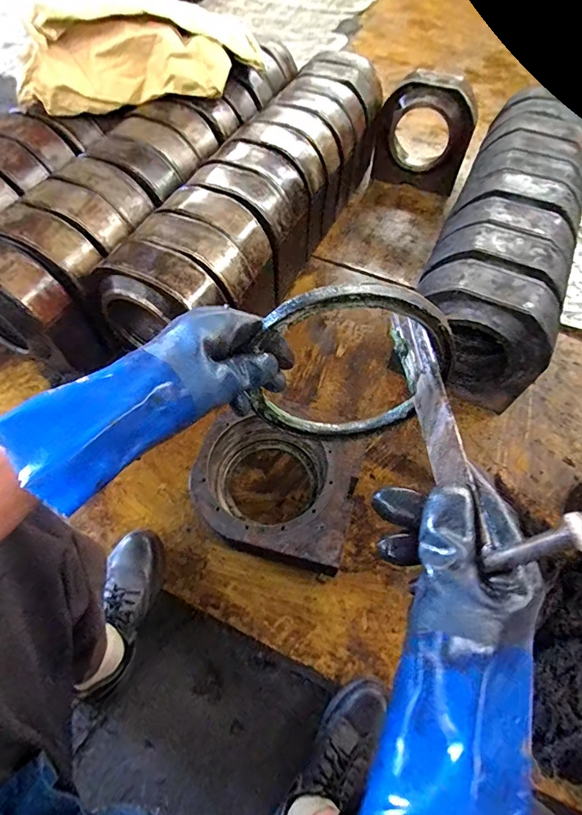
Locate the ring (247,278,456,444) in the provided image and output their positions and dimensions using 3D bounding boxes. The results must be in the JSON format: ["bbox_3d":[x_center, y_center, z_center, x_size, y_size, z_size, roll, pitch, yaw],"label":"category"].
[{"bbox_3d":[0.057,-0.029,0.399,0.169,0.208,0.023,6,54,-8],"label":"ring"}]

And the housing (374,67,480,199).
[{"bbox_3d":[0.418,-0.862,1.333,0.298,0.318,0.096,16,62,7],"label":"housing"}]

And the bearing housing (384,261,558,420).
[{"bbox_3d":[0.385,-0.150,0.868,0.272,0.266,0.126,21,61,11],"label":"bearing housing"}]

